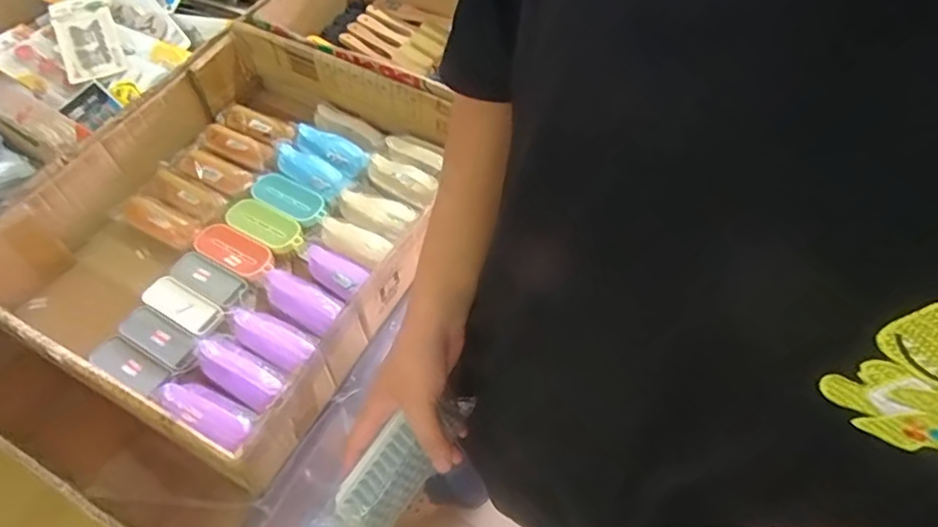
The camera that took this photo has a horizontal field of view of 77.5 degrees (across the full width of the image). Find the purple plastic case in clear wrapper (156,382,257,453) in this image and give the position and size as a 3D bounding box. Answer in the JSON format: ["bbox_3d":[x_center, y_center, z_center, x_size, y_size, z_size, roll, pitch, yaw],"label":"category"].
[{"bbox_3d":[-0.318,0.178,0.708,0.132,0.044,0.048,25,60,13],"label":"purple plastic case in clear wrapper"}]

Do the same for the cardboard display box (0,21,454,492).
[{"bbox_3d":[-0.317,-0.049,0.859,0.482,0.181,0.555,25,60,13],"label":"cardboard display box"}]

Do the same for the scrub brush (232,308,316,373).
[{"bbox_3d":[-0.260,0.097,0.767,0.128,0.033,0.046,27,60,14],"label":"scrub brush"}]

